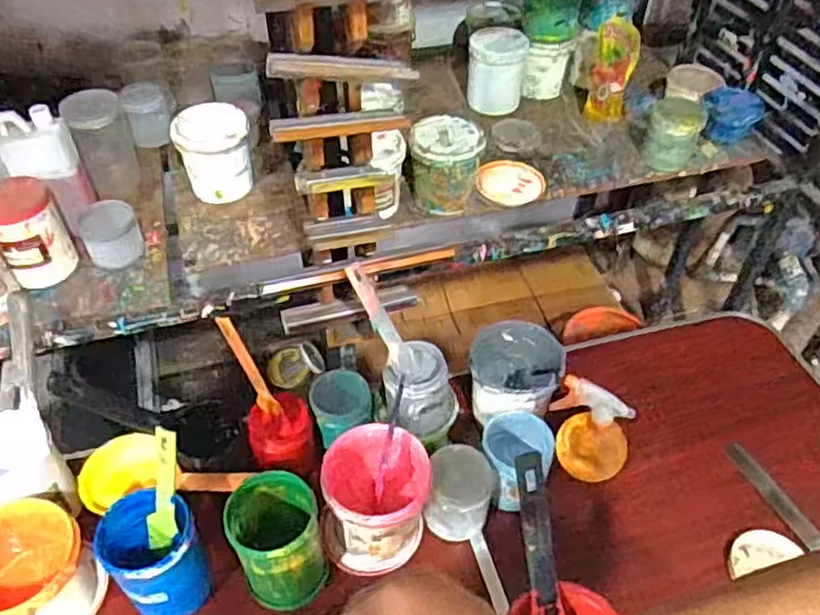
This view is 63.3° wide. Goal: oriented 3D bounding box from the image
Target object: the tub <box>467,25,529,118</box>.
[{"bbox_3d":[0.175,-0.477,1.349,0.113,0.132,0.106,1,46,-1],"label":"tub"}]

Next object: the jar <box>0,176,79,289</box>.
[{"bbox_3d":[-0.575,-0.111,1.006,0.104,0.137,0.096,-26,52,-24],"label":"jar"}]

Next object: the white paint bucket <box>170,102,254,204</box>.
[{"bbox_3d":[-0.345,-0.272,1.176,0.119,0.138,0.119,1,46,-1],"label":"white paint bucket"}]

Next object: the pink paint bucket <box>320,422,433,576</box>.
[{"bbox_3d":[-0.042,0.236,0.821,0.123,0.128,0.134,1,46,-1],"label":"pink paint bucket"}]

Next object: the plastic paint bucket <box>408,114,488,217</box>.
[{"bbox_3d":[0.063,-0.248,1.156,0.125,0.116,0.115,4,46,2],"label":"plastic paint bucket"}]

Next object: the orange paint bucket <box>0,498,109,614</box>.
[{"bbox_3d":[-0.424,0.302,0.743,0.131,0.125,0.125,1,46,-1],"label":"orange paint bucket"}]

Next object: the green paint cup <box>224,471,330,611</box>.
[{"bbox_3d":[-0.152,0.265,0.764,0.099,0.125,0.106,1,46,-1],"label":"green paint cup"}]

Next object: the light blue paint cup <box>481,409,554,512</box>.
[{"bbox_3d":[0.142,0.195,0.879,0.091,0.092,0.087,1,46,-1],"label":"light blue paint cup"}]

